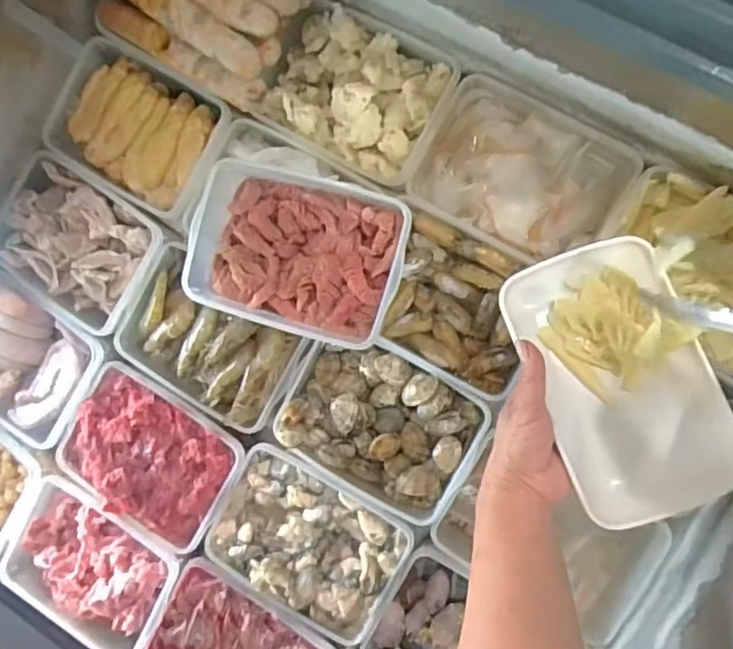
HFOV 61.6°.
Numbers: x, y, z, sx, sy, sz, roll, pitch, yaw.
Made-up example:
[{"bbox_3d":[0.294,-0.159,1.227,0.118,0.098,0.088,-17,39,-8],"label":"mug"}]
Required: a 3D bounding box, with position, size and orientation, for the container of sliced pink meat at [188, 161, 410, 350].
[{"bbox_3d":[-0.060,-0.062,0.551,0.193,0.072,0.138,18,93,10],"label":"container of sliced pink meat"}]

